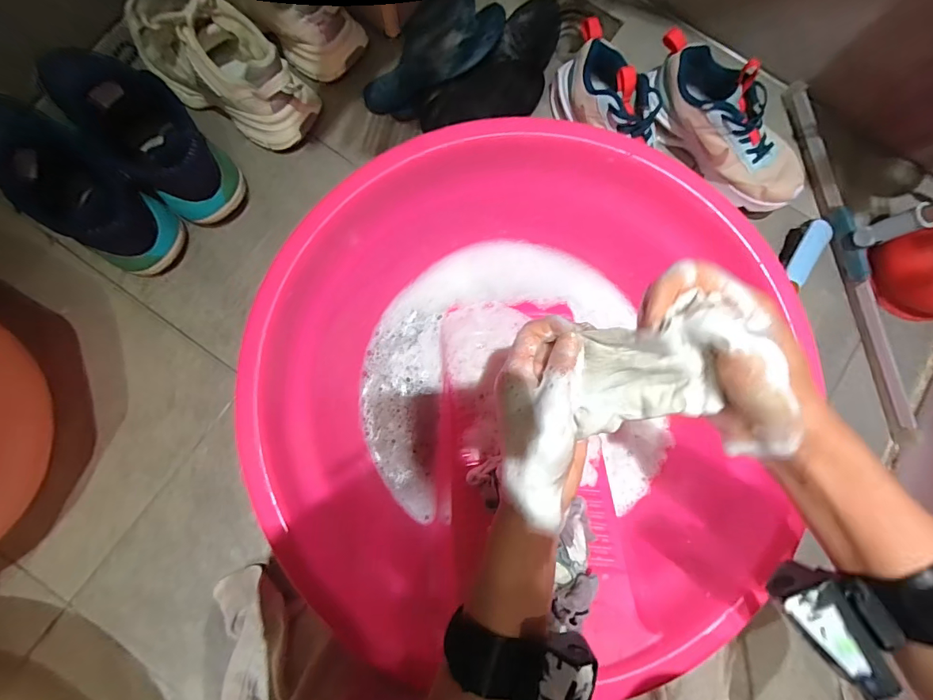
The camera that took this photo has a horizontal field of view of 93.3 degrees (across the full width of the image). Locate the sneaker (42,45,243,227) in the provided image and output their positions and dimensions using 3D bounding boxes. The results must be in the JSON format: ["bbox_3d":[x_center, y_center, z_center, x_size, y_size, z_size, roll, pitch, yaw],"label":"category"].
[{"bbox_3d":[-0.385,-0.262,0.524,0.241,0.116,0.099,41,82,4],"label":"sneaker"}]

